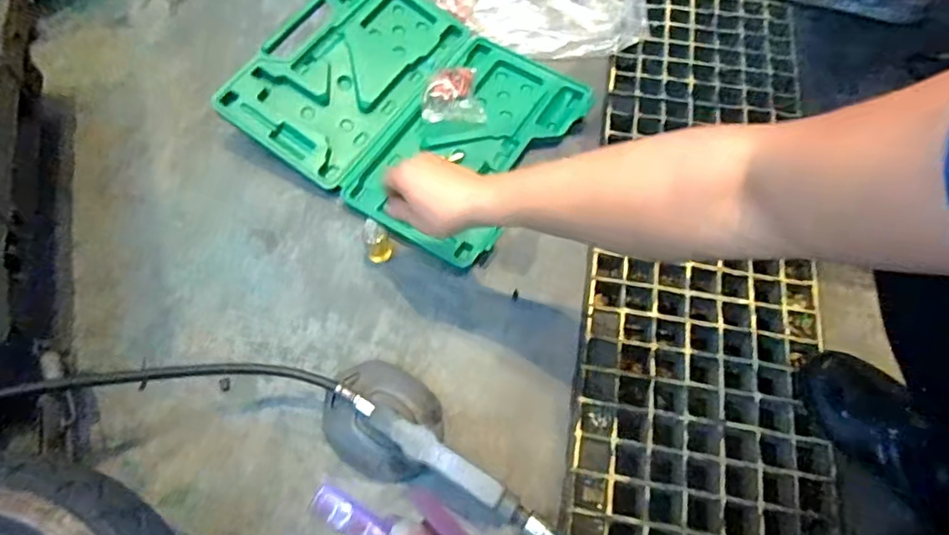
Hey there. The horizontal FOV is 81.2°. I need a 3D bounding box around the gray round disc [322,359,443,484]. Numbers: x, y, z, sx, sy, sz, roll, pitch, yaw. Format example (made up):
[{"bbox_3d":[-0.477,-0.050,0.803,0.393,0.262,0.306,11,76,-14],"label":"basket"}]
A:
[{"bbox_3d":[-0.097,0.160,0.585,0.128,0.050,0.110,23,67,9],"label":"gray round disc"}]

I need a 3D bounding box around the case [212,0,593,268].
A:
[{"bbox_3d":[-0.086,-0.225,0.755,0.389,0.073,0.332,30,68,12],"label":"case"}]

